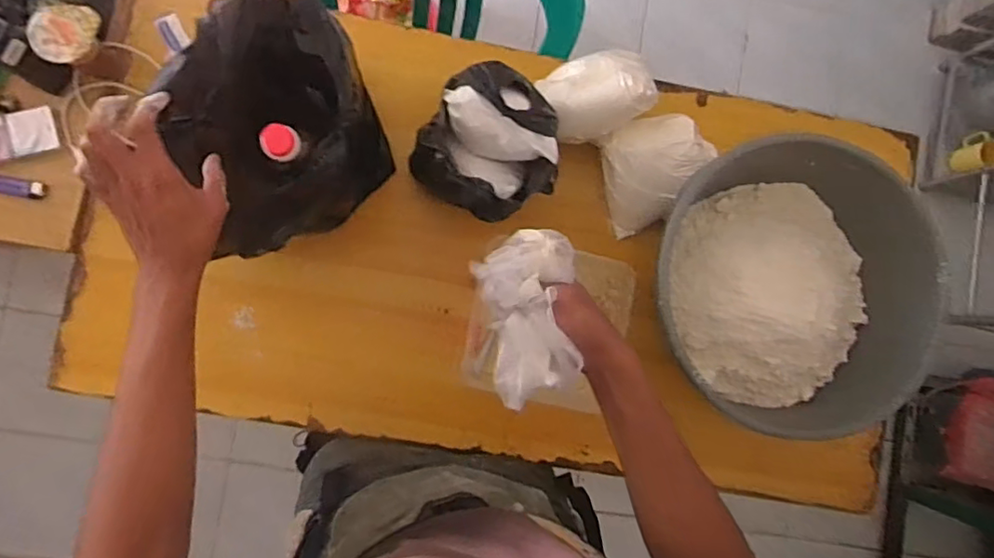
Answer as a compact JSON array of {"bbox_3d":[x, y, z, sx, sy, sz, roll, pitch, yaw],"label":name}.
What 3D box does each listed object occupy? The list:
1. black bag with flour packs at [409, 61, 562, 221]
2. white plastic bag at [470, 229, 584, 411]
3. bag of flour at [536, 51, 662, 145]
[{"bbox_3d":[-0.006,-0.165,0.762,0.177,0.170,0.169,-40,91,-6],"label":"black bag with flour packs"},{"bbox_3d":[0.028,0.032,0.524,0.086,0.047,0.152,0,79,-5],"label":"white plastic bag"},{"bbox_3d":[0.140,-0.259,0.801,0.159,0.104,0.115,-20,89,-6],"label":"bag of flour"}]

